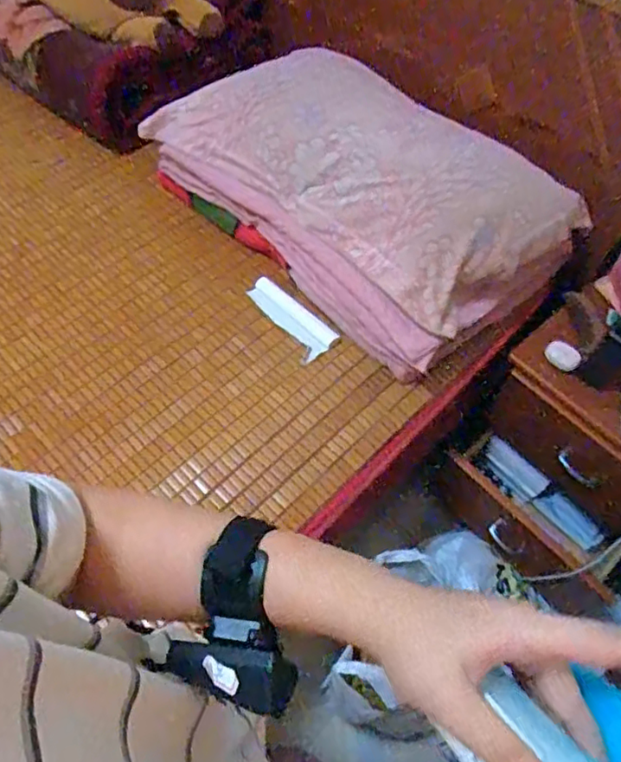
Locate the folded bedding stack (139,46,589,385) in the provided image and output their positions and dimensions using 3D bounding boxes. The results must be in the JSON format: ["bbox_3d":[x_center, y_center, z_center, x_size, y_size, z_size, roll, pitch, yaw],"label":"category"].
[{"bbox_3d":[0.079,-0.393,1.112,0.420,0.213,0.773,-38,68,-24],"label":"folded bedding stack"}]

